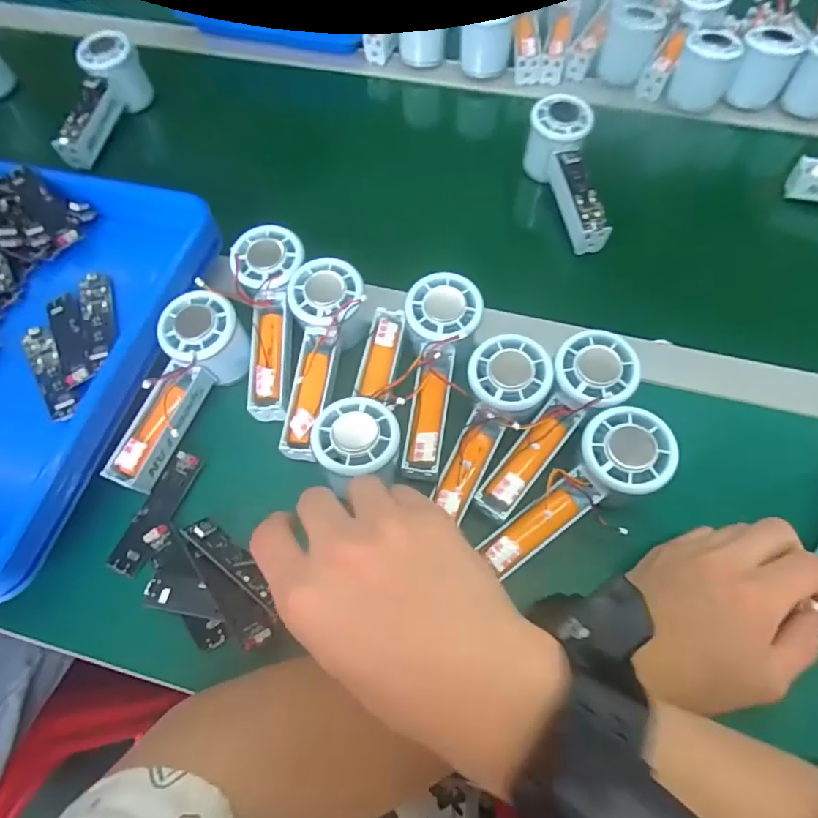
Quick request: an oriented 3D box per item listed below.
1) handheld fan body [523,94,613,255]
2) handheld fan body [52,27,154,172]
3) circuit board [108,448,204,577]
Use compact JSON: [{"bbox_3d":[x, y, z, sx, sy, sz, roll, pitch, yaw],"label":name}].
[{"bbox_3d":[0.153,-0.220,0.489,0.052,0.056,0.157,-10,77,-3],"label":"handheld fan body"},{"bbox_3d":[-0.338,-0.329,0.556,0.041,0.063,0.148,13,77,8],"label":"handheld fan body"},{"bbox_3d":[-0.182,0.074,0.367,0.026,0.011,0.091,22,67,11],"label":"circuit board"}]

